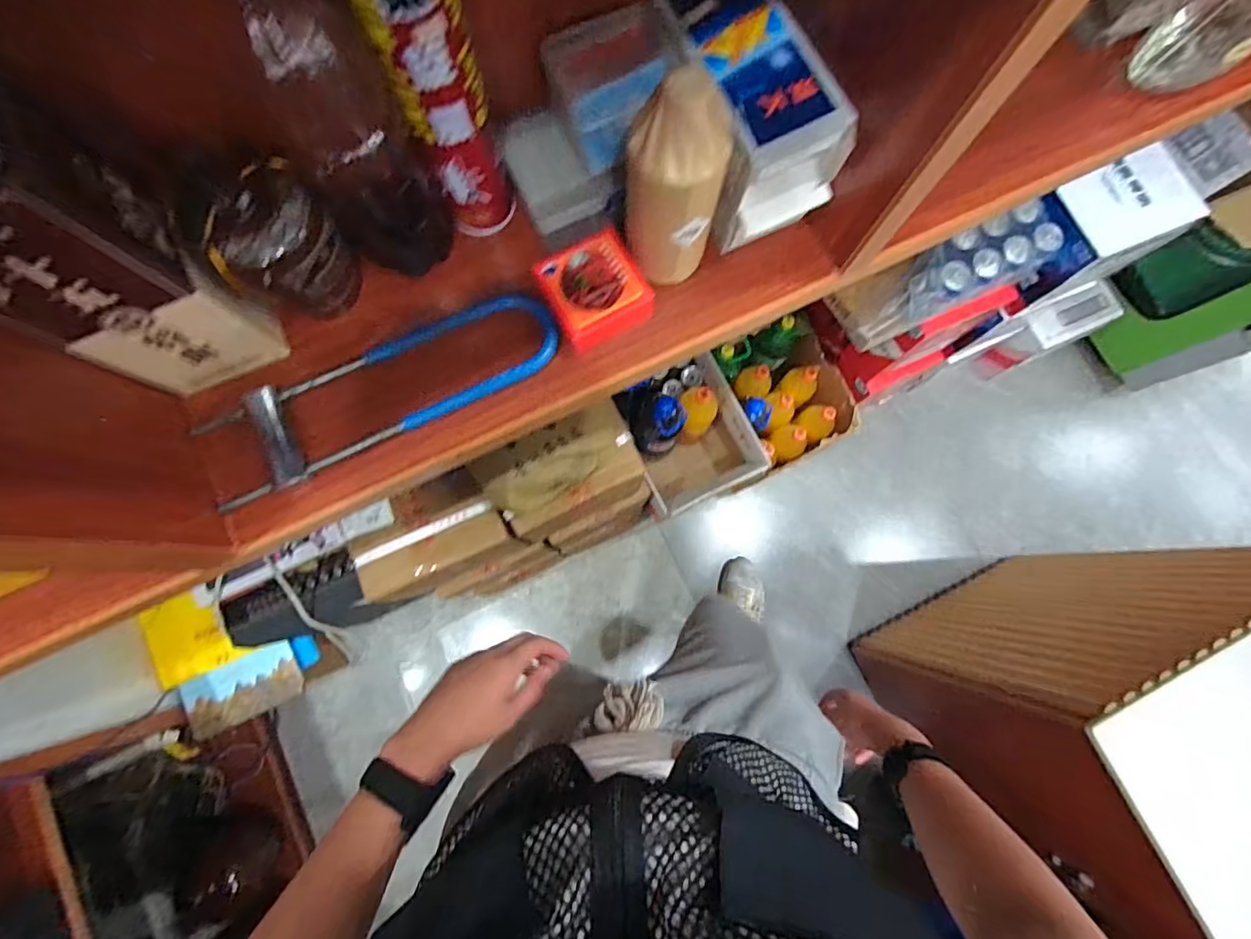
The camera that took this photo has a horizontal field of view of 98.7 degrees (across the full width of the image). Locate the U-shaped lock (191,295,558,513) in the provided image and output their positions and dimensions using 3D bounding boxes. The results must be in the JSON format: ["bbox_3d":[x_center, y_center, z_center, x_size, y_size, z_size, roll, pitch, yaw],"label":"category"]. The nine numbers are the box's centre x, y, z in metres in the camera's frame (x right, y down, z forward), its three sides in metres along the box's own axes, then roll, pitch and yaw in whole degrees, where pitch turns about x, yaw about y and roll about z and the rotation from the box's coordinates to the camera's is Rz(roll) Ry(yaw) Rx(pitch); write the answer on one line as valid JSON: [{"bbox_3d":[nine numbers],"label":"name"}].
[{"bbox_3d":[-0.219,-0.071,0.495,0.328,0.026,0.094,-24,81,-4],"label":"U-shaped lock"}]

